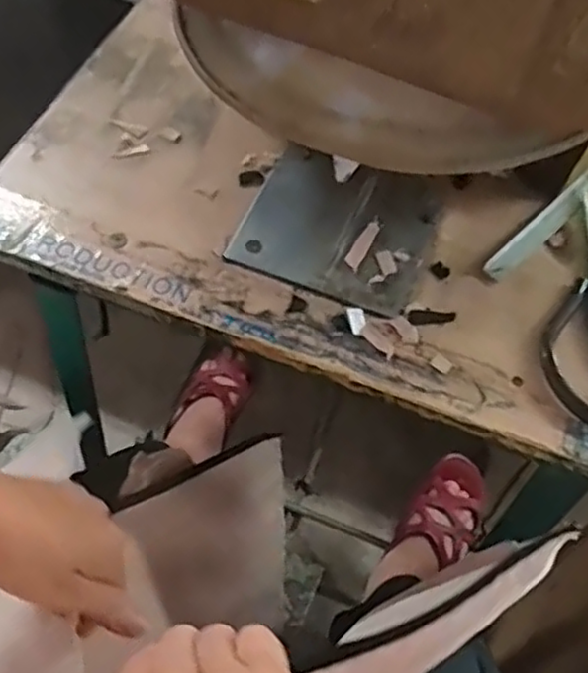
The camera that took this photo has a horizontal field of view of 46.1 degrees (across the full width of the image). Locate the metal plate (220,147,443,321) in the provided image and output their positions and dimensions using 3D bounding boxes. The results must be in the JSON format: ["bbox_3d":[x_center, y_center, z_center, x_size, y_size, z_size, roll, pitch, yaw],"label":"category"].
[{"bbox_3d":[0.032,-0.077,0.472,0.122,0.006,0.112,20,60,7],"label":"metal plate"}]

